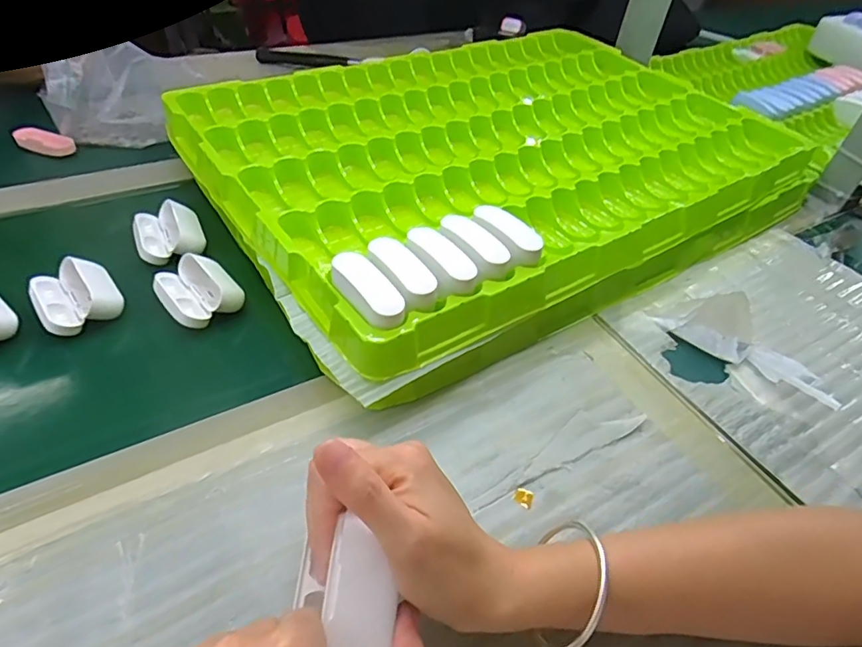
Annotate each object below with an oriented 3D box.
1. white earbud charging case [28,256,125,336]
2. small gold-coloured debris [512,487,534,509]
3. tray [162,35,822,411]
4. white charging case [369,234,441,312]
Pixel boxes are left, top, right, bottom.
[{"bbox_3d":[-0.268,-0.023,0.401,0.053,0.024,0.057,-30,55,-32],"label":"white earbud charging case"},{"bbox_3d":[0.056,0.107,0.328,0.012,0.004,0.012,0,48,0],"label":"small gold-coloured debris"},{"bbox_3d":[0.084,-0.183,0.563,0.573,0.077,0.395,-24,52,-27],"label":"tray"},{"bbox_3d":[-0.021,-0.027,0.363,0.029,0.034,0.064,-25,52,-28],"label":"white charging case"}]

